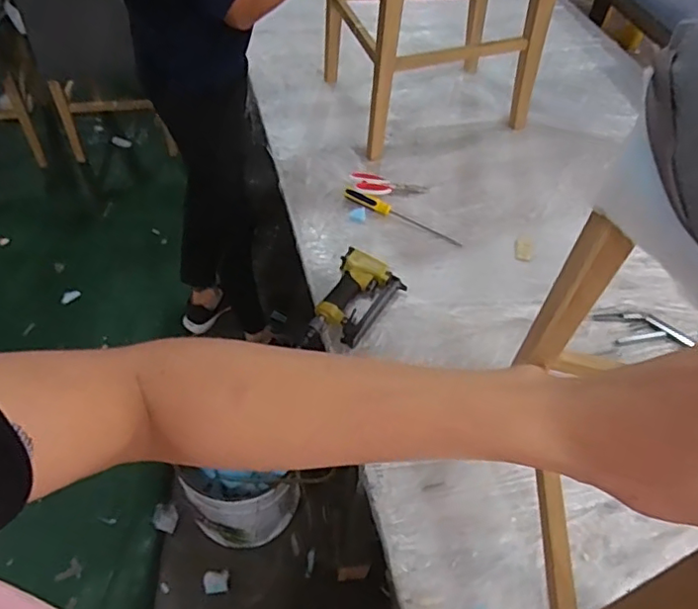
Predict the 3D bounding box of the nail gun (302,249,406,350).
[{"bbox_3d":[0.013,-0.011,1.092,0.137,0.044,0.199,24,53,15],"label":"nail gun"}]

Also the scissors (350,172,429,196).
[{"bbox_3d":[0.092,-0.273,1.318,0.175,0.017,0.074,7,51,2],"label":"scissors"}]

